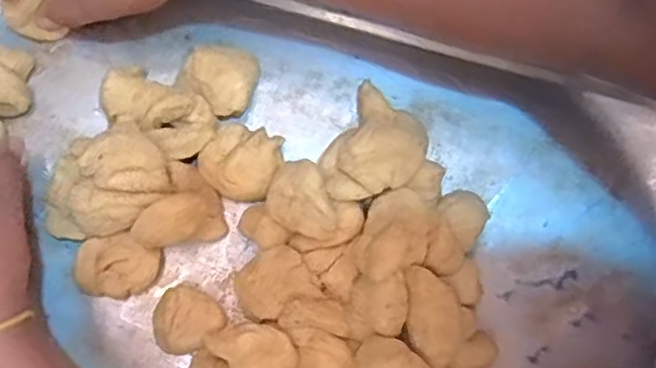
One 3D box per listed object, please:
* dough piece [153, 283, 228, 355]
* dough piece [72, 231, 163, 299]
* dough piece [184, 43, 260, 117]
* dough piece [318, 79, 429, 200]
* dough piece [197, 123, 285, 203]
[{"bbox_3d":[-0.080,0.076,0.356,0.036,0.016,0.033,0,77,0],"label":"dough piece"},{"bbox_3d":[-0.117,0.046,0.359,0.045,0.019,0.033,-1,77,0],"label":"dough piece"},{"bbox_3d":[-0.064,-0.063,0.383,0.042,0.019,0.042,0,77,0],"label":"dough piece"},{"bbox_3d":[0.028,-0.019,0.368,0.050,0.041,0.072,27,78,6],"label":"dough piece"},{"bbox_3d":[-0.049,-0.014,0.371,0.040,0.029,0.044,0,77,0],"label":"dough piece"}]

